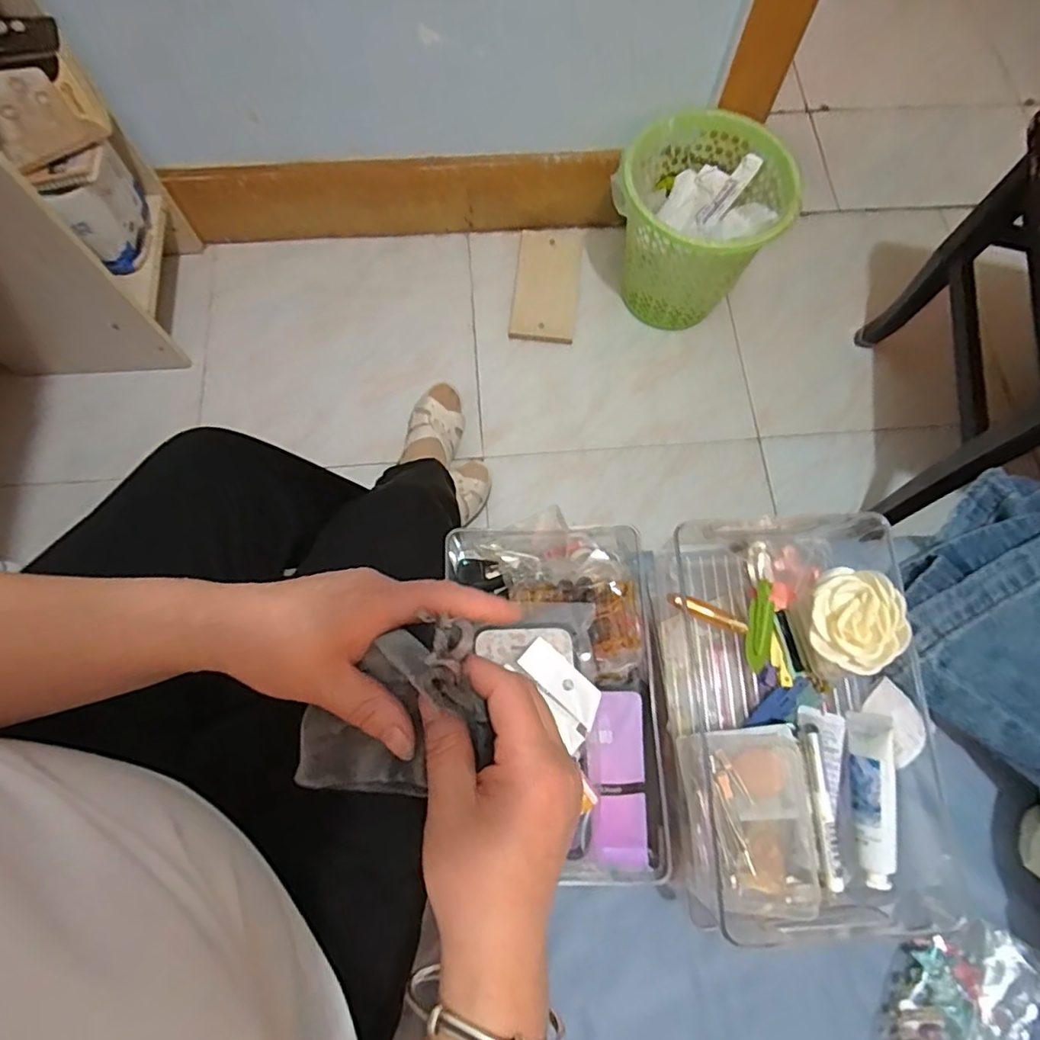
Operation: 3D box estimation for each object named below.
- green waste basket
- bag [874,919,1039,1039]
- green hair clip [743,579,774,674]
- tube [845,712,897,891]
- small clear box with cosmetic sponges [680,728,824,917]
[{"bbox_3d":[0.287,-0.486,1.018,0.262,0.267,0.258,0,72,-1],"label":"green waste basket"},{"bbox_3d":[0.311,0.368,0.426,0.078,0.030,0.154,30,74,8],"label":"bag"},{"bbox_3d":[0.179,0.079,0.443,0.018,0.012,0.067,9,85,1],"label":"green hair clip"},{"bbox_3d":[0.242,0.190,0.403,0.019,0.026,0.109,4,72,0],"label":"tube"},{"bbox_3d":[0.161,0.206,0.402,0.069,0.031,0.119,-7,72,-4],"label":"small clear box with cosmetic sponges"}]

